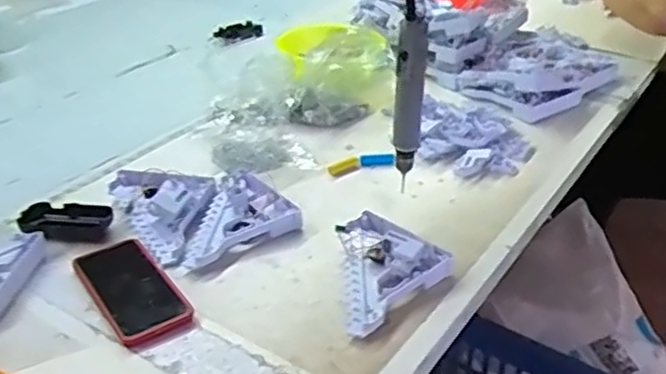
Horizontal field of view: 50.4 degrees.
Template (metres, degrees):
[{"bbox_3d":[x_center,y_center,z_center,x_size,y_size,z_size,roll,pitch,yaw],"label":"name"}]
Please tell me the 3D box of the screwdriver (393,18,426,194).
[{"bbox_3d":[0.090,-0.097,0.834,0.036,0.207,0.029,4,31,7],"label":"screwdriver"}]

